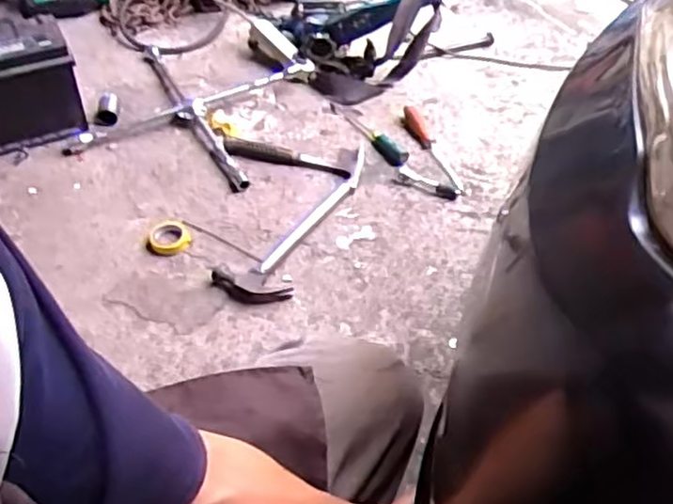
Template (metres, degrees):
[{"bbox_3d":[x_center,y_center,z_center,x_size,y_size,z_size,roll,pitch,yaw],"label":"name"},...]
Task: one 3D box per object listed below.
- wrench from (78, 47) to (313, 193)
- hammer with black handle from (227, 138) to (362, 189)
[{"bbox_3d":[-0.296,-0.303,1.453,0.381,0.030,0.418,13,48,7],"label":"wrench"},{"bbox_3d":[-0.085,-0.192,1.385,0.275,0.022,0.112,6,48,1],"label":"hammer with black handle"}]

